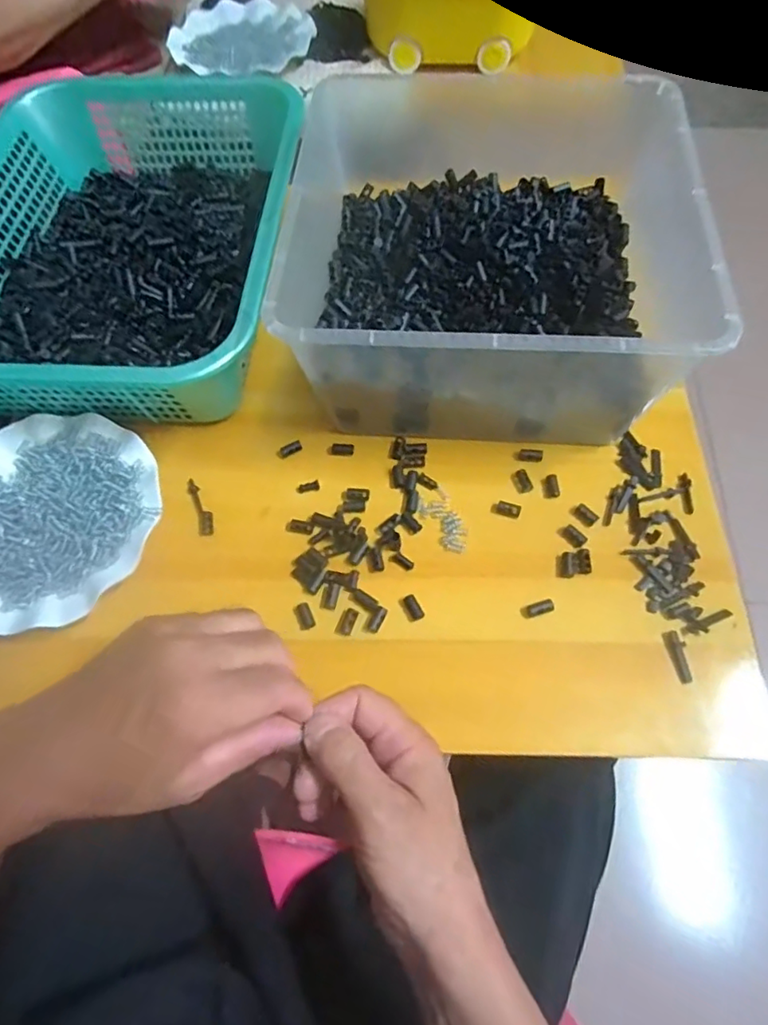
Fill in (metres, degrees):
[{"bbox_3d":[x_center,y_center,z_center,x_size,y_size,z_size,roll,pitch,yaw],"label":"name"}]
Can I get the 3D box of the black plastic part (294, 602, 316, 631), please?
[{"bbox_3d":[-0.059,0.076,0.426,0.011,0.004,0.021,-22,64,-9],"label":"black plastic part"}]

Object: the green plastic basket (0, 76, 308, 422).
[{"bbox_3d":[-0.237,-0.259,0.544,0.297,0.085,0.394,0,63,2],"label":"green plastic basket"}]

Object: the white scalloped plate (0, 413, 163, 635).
[{"bbox_3d":[-0.269,0.004,0.460,0.174,0.026,0.180,-1,63,2],"label":"white scalloped plate"}]

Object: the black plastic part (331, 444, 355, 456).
[{"bbox_3d":[-0.035,-0.054,0.491,0.019,0.004,0.011,1,63,2],"label":"black plastic part"}]

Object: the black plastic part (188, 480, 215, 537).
[{"bbox_3d":[-0.149,-0.005,0.474,0.014,0.004,0.054,-19,64,-8],"label":"black plastic part"}]

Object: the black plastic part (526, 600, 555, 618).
[{"bbox_3d":[0.115,0.070,0.423,0.020,0.006,0.009,-14,63,-5],"label":"black plastic part"}]

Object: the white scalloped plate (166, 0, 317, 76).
[{"bbox_3d":[-0.188,-0.636,0.777,0.184,0.016,0.182,-1,63,2],"label":"white scalloped plate"}]

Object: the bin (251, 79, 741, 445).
[{"bbox_3d":[0.081,-0.201,0.485,0.294,0.144,0.292,3,63,3],"label":"bin"}]

